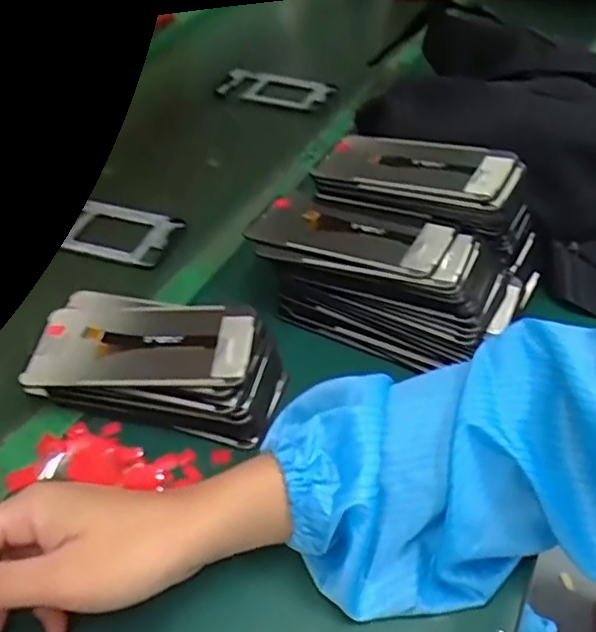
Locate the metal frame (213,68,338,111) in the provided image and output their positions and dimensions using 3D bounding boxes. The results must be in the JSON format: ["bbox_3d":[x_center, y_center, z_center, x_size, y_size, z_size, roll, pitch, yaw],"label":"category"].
[{"bbox_3d":[-0.033,-0.295,0.773,0.152,0.009,0.076,20,51,20],"label":"metal frame"}]

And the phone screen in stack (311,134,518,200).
[{"bbox_3d":[0.091,-0.122,0.478,0.152,0.009,0.072,15,50,29],"label":"phone screen in stack"}]

